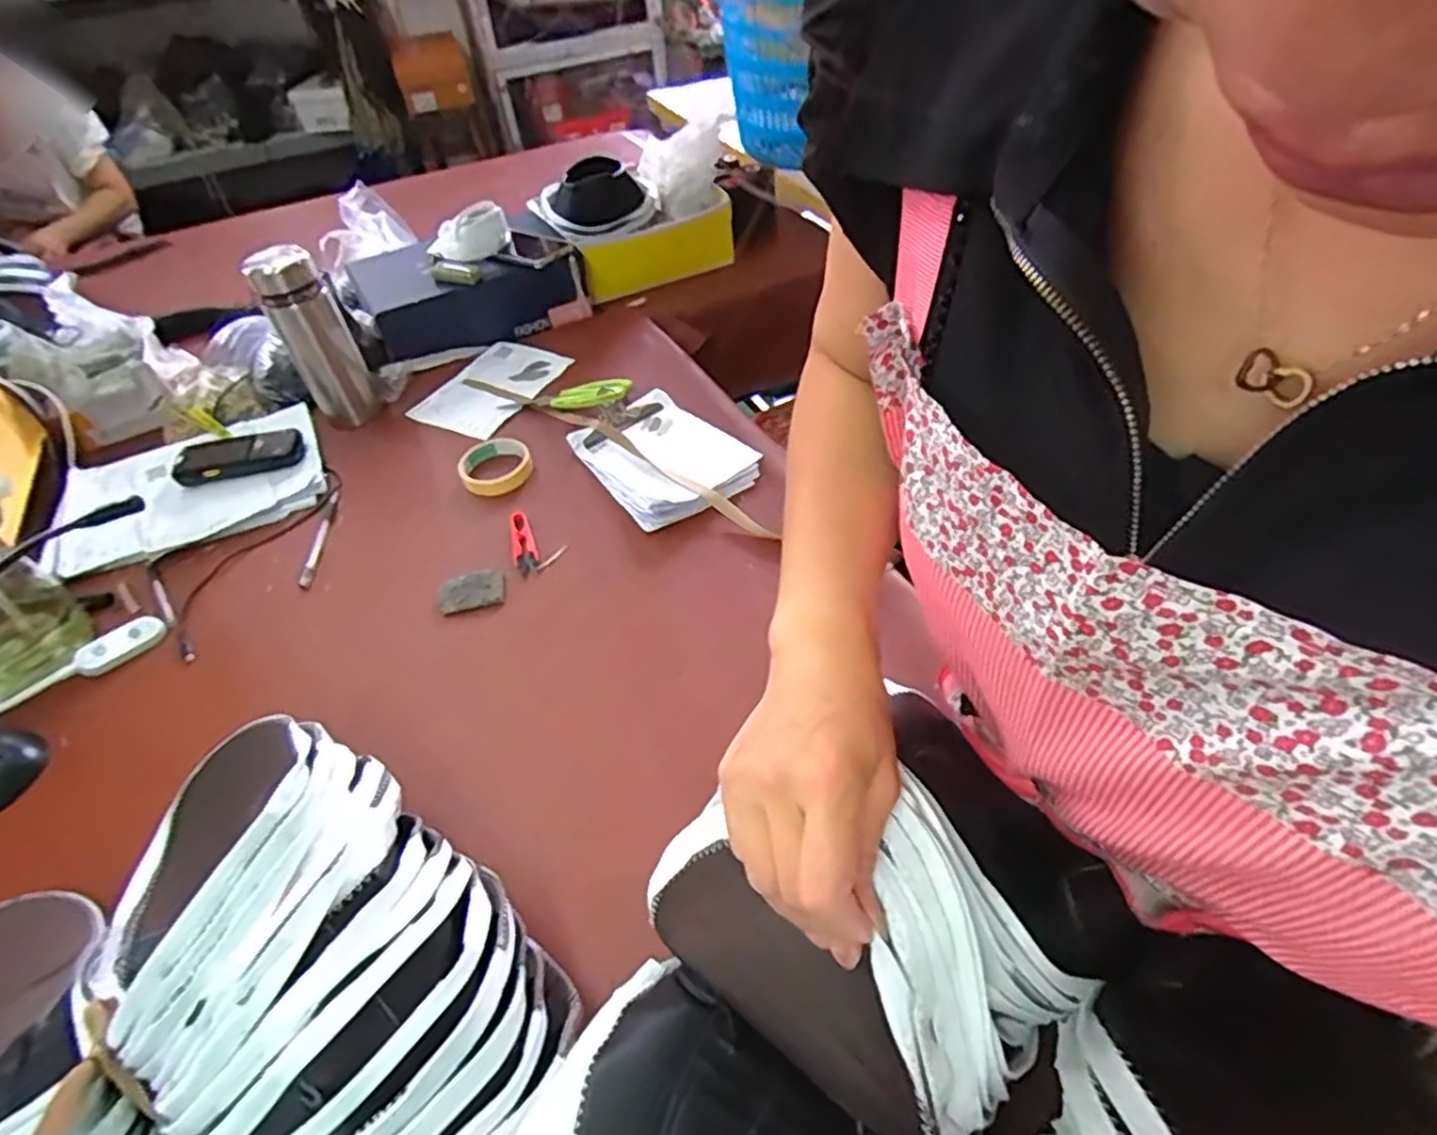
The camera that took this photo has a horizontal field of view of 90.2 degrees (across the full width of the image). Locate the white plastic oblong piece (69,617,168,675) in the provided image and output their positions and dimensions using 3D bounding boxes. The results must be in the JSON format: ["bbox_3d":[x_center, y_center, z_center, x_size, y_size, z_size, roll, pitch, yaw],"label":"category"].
[{"bbox_3d":[-0.620,0.081,0.743,0.081,0.031,0.011,-41,23,-29],"label":"white plastic oblong piece"}]

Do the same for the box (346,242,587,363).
[{"bbox_3d":[-0.390,-0.430,1.126,0.305,0.112,0.184,-26,52,-17],"label":"box"}]

